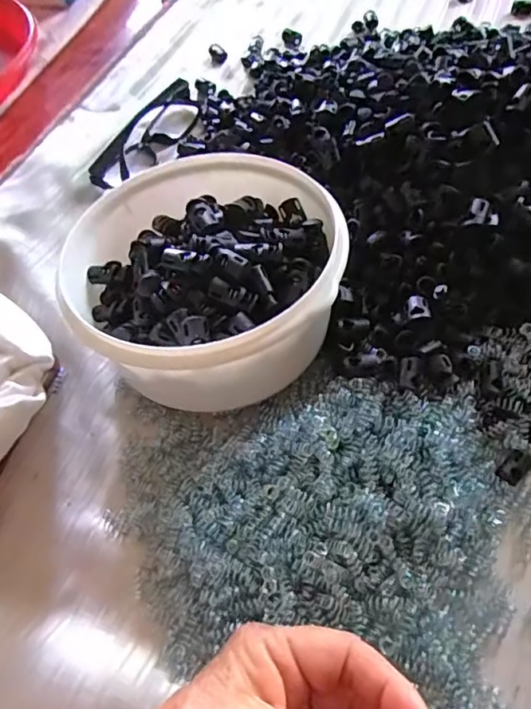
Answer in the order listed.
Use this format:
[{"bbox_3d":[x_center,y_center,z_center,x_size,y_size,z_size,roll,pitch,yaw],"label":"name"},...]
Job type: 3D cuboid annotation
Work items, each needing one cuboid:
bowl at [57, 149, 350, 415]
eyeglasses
[{"bbox_3d":[-0.034,-0.045,0.336,0.153,0.085,0.162,-1,57,2],"label":"bowl"},{"bbox_3d":[-0.097,-0.186,0.458,0.038,0.026,0.134,23,62,18],"label":"eyeglasses"}]

